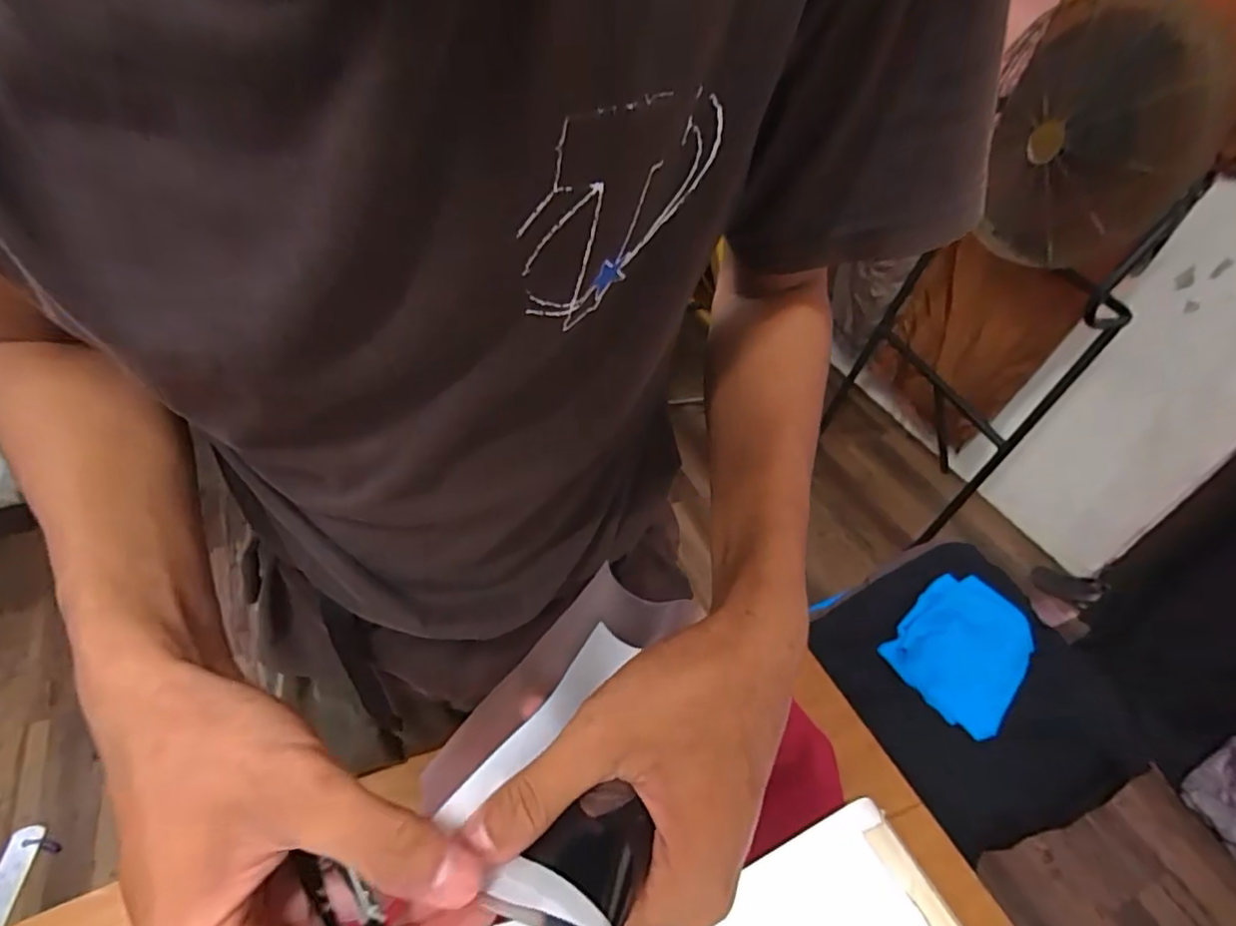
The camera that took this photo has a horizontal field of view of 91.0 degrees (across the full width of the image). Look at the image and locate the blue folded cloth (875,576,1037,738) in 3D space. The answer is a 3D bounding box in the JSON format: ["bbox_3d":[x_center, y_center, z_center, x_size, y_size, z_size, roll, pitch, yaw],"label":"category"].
[{"bbox_3d":[0.523,0.275,0.920,0.242,0.028,0.168,-34,56,-30],"label":"blue folded cloth"}]

